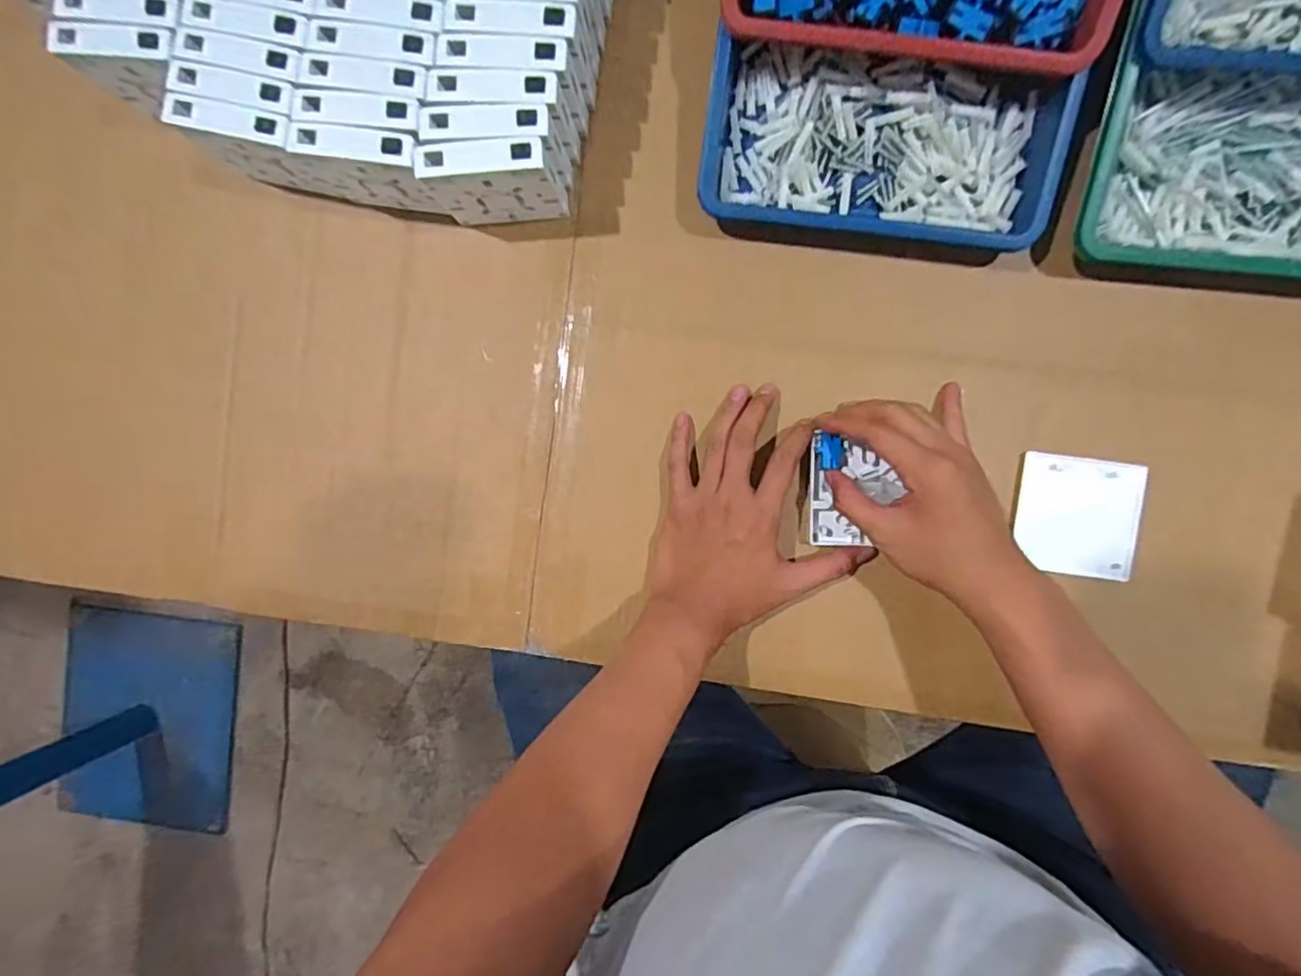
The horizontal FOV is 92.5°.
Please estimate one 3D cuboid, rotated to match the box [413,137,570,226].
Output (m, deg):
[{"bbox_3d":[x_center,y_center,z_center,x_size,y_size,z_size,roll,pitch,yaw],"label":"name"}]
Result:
[{"bbox_3d":[-0.108,-0.216,0.446,0.085,0.084,0.022,-3,93,5],"label":"box"}]

